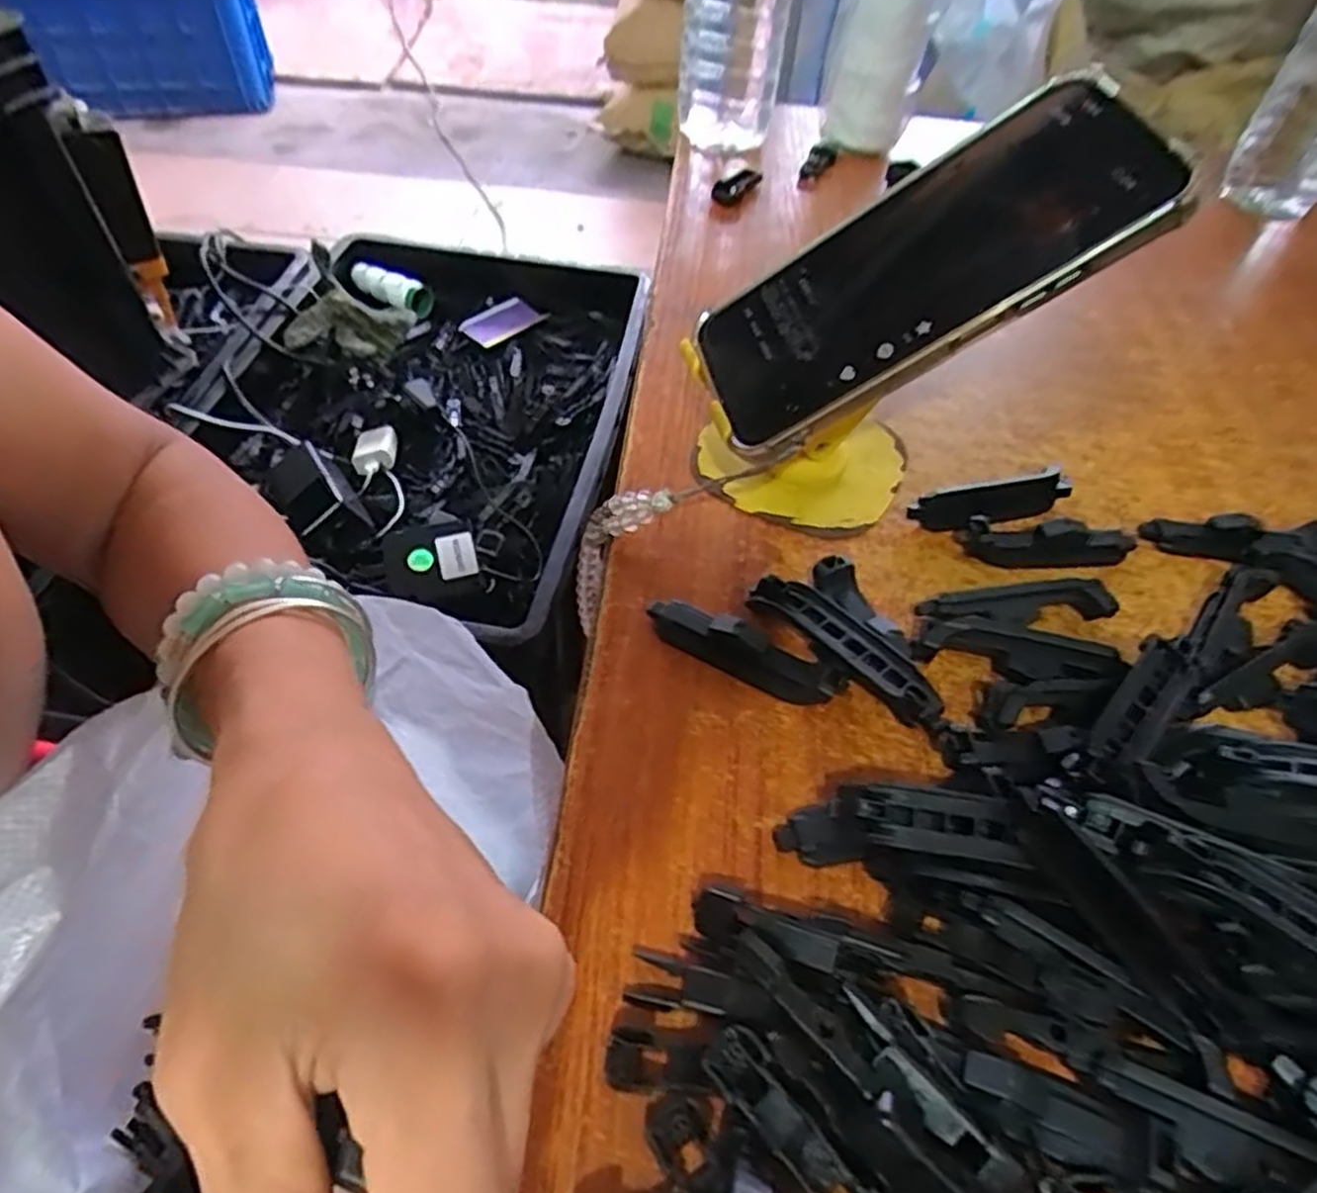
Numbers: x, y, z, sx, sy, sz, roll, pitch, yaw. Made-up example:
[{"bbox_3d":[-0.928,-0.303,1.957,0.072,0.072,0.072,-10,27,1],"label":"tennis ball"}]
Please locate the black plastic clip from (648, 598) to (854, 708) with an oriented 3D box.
[{"bbox_3d":[0.031,0.019,0.284,0.075,0.018,0.016,25,54,16],"label":"black plastic clip"}]

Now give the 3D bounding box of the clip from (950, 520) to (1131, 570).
[{"bbox_3d":[0.166,-0.021,0.328,0.076,0.014,0.018,0,51,-3],"label":"clip"}]

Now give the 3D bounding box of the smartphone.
[{"bbox_3d":[0.092,-0.120,0.286,0.167,0.012,0.080,-29,54,16],"label":"smartphone"}]

